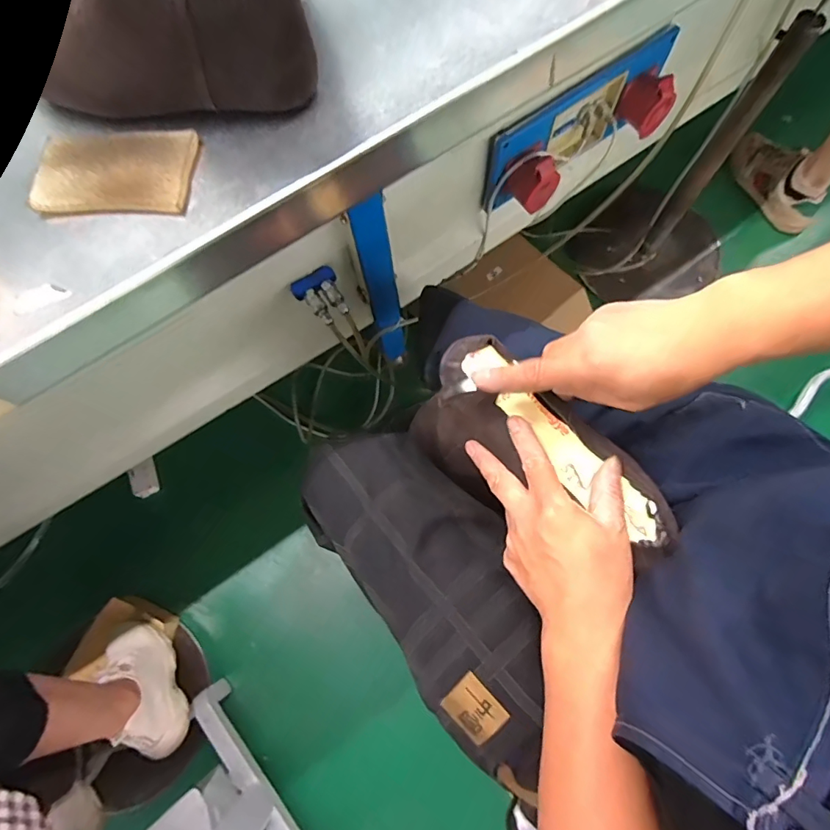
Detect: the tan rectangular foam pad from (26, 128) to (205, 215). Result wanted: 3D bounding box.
[{"bbox_3d":[-0.227,-0.184,0.363,0.116,0.006,0.070,1,74,3],"label":"tan rectangular foam pad"}]

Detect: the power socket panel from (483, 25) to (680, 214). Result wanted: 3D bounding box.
[{"bbox_3d":[0.274,-0.457,0.765,0.335,0.146,0.087,-34,75,-8],"label":"power socket panel"}]

